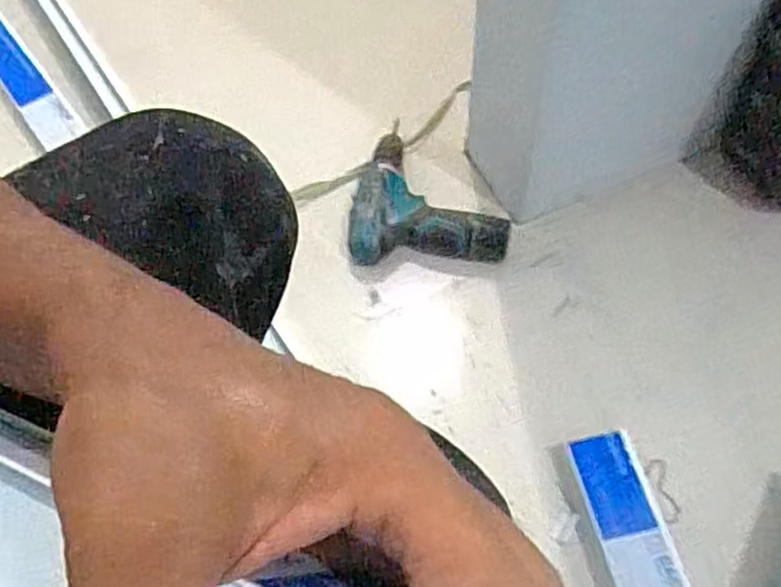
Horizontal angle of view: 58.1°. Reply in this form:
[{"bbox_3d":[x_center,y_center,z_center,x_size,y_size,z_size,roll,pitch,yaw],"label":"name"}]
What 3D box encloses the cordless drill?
[{"bbox_3d":[0.044,-0.120,0.857,0.181,0.051,0.184,-3,56,3],"label":"cordless drill"}]

